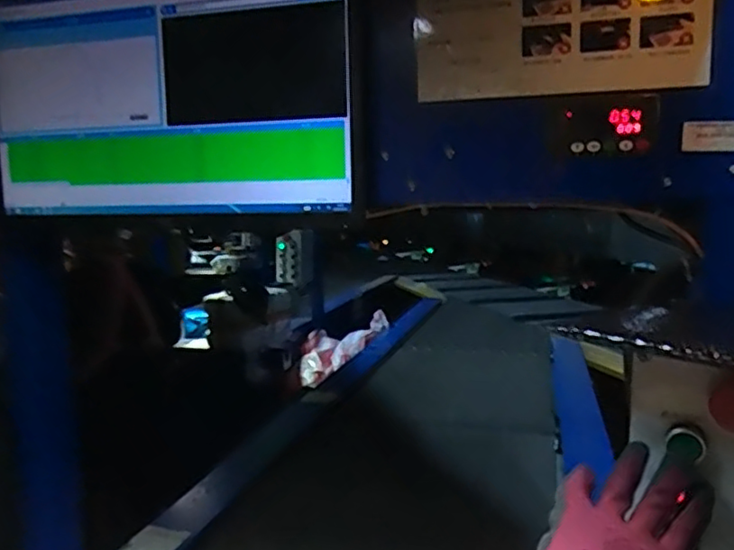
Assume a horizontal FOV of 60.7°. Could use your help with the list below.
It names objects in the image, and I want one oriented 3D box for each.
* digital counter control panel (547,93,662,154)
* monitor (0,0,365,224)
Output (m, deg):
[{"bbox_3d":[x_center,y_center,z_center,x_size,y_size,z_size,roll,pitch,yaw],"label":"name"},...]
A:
[{"bbox_3d":[0.246,-0.158,0.655,0.106,0.057,0.006,1,7,12],"label":"digital counter control panel"},{"bbox_3d":[-0.251,-0.200,0.757,0.499,0.259,0.087,1,7,12],"label":"monitor"}]

